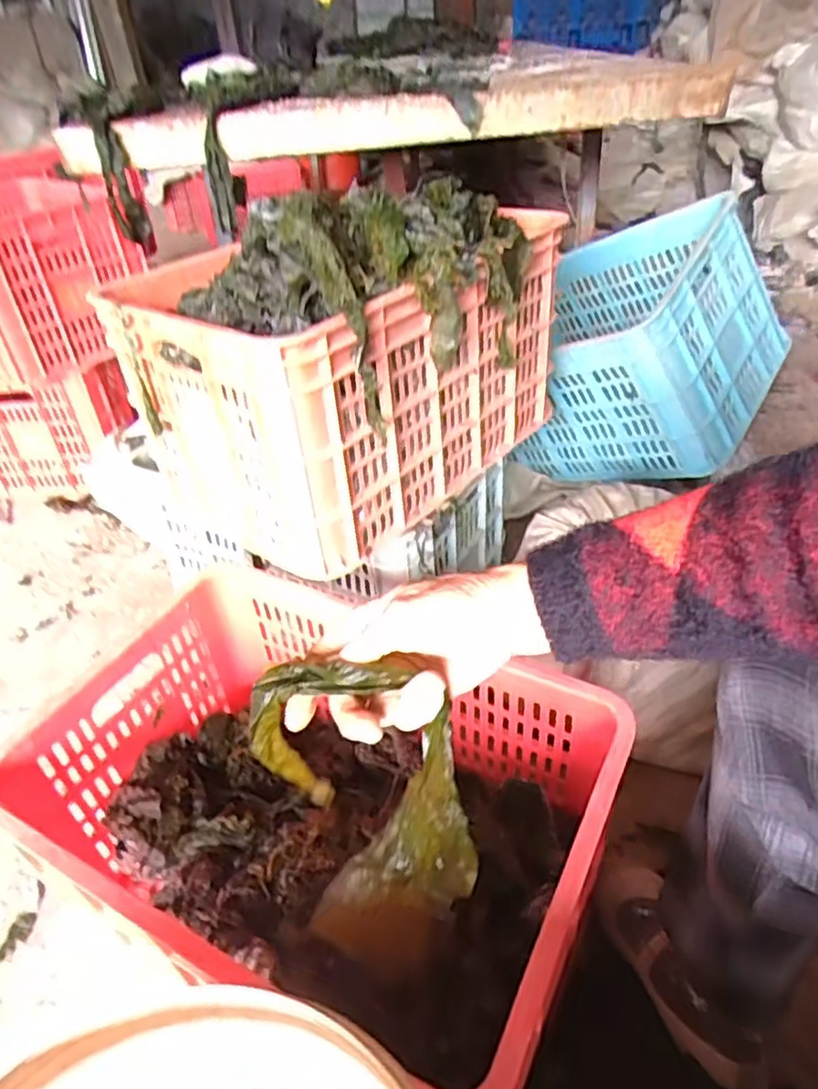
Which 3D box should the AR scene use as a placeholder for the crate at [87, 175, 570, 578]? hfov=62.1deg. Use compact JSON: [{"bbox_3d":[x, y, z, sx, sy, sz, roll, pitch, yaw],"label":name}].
[{"bbox_3d":[-0.071,-0.256,0.887,0.351,0.330,0.501,24,46,34],"label":"crate"}]

